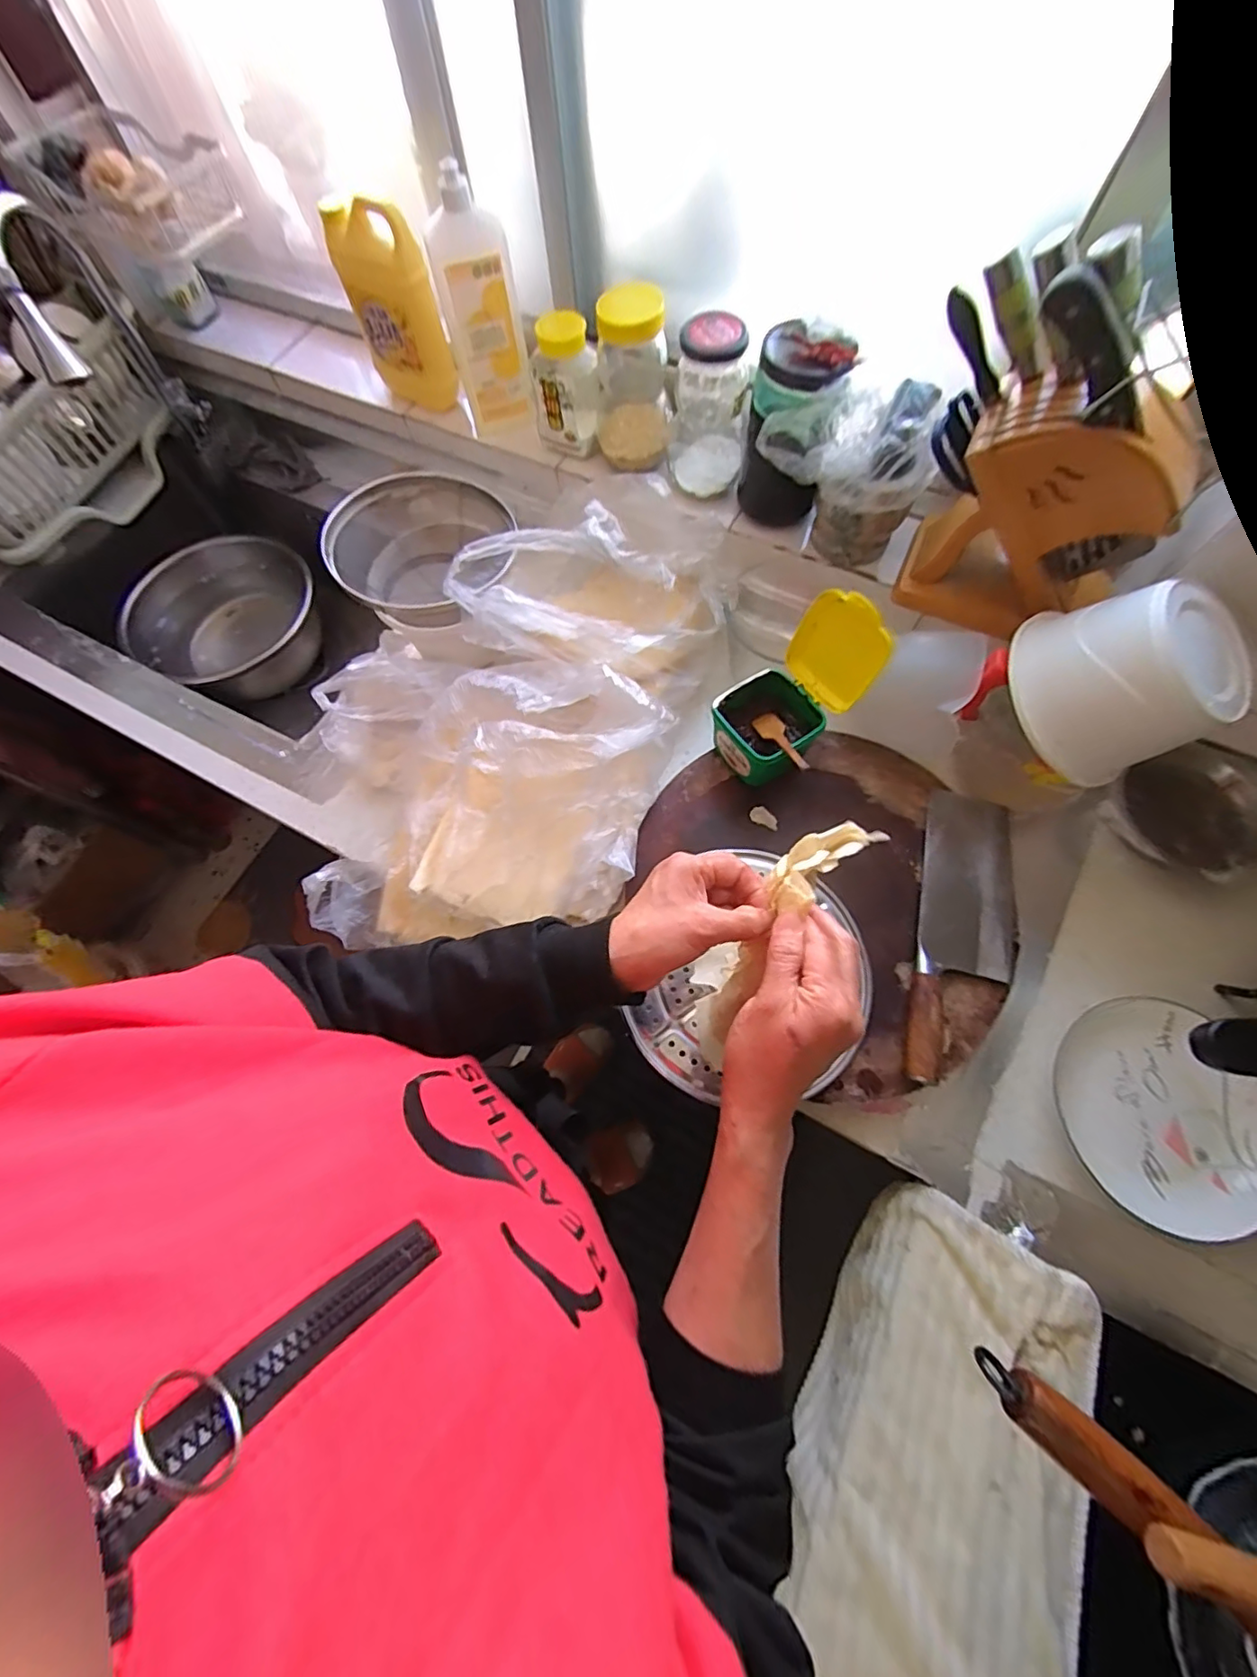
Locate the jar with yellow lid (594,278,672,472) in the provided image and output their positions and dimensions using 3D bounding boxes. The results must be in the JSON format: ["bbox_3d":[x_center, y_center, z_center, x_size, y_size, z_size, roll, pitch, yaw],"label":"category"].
[{"bbox_3d":[0.006,-0.530,0.668,0.087,0.153,0.083,-1,69,2],"label":"jar with yellow lid"}]

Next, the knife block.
[{"bbox_3d":[0.406,-0.316,0.571,0.183,0.213,0.094,24,71,11],"label":"knife block"}]

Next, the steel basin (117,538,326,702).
[{"bbox_3d":[-0.679,-0.377,0.987,0.304,0.095,0.286,-1,69,2],"label":"steel basin"}]

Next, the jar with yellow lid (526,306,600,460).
[{"bbox_3d":[-0.080,-0.562,0.706,0.069,0.110,0.072,-1,69,2],"label":"jar with yellow lid"}]

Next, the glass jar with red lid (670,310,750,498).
[{"bbox_3d":[0.092,-0.492,0.655,0.077,0.161,0.071,-9,69,-1],"label":"glass jar with red lid"}]

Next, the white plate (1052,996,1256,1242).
[{"bbox_3d":[0.502,0.252,0.537,0.177,0.045,0.180,-1,69,2],"label":"white plate"}]

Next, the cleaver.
[{"bbox_3d":[0.338,0.089,0.571,0.093,0.034,0.303,15,70,8],"label":"cleaver"}]

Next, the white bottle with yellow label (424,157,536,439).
[{"bbox_3d":[-0.175,-0.616,0.687,0.091,0.227,0.054,-11,69,-2],"label":"white bottle with yellow label"}]

